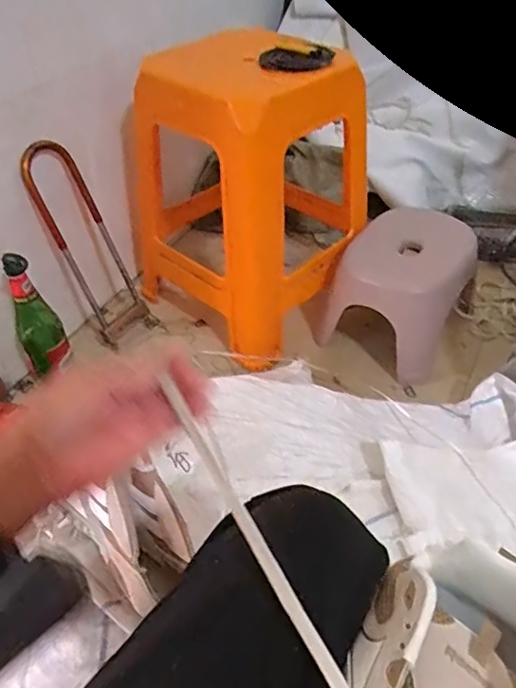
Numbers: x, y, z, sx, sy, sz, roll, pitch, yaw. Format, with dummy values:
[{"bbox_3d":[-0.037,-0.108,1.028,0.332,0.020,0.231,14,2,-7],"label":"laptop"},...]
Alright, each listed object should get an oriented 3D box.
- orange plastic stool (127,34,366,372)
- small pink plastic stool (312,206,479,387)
[{"bbox_3d":[-0.034,-0.288,1.005,0.362,0.470,0.343,31,54,29],"label":"orange plastic stool"},{"bbox_3d":[0.258,-0.099,1.007,0.222,0.207,0.221,24,50,24],"label":"small pink plastic stool"}]

